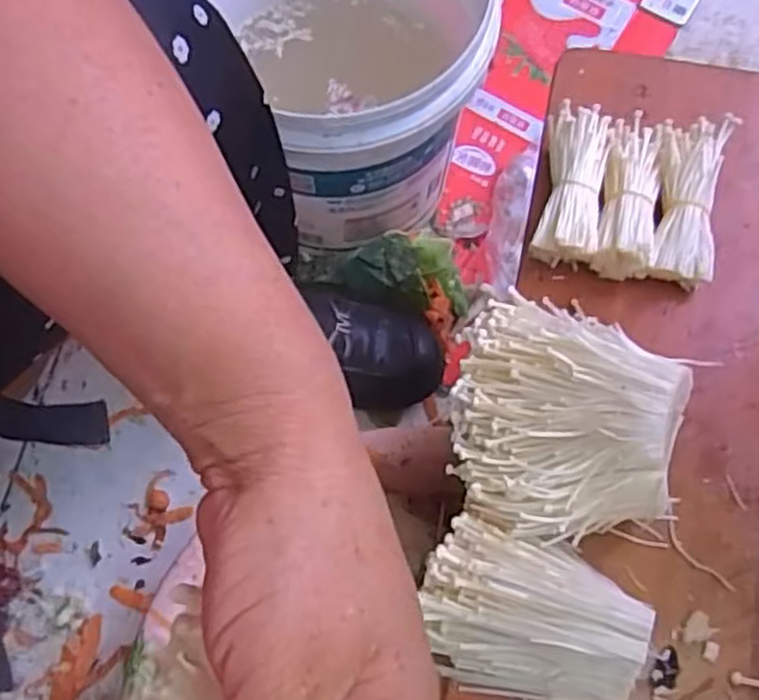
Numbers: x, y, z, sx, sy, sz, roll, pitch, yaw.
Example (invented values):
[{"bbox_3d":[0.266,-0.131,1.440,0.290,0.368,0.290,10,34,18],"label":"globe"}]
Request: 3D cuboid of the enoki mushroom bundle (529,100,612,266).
[{"bbox_3d":[0.125,-0.107,0.505,0.038,0.036,0.103,11,72,3],"label":"enoki mushroom bundle"}]

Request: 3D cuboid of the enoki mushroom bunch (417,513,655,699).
[{"bbox_3d":[0.075,0.138,0.393,0.109,0.058,0.077,19,72,6],"label":"enoki mushroom bunch"}]

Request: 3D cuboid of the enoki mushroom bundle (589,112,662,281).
[{"bbox_3d":[0.160,-0.099,0.499,0.034,0.037,0.106,14,72,4],"label":"enoki mushroom bundle"}]

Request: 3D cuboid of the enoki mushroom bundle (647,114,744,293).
[{"bbox_3d":[0.196,-0.095,0.495,0.040,0.035,0.108,12,72,3],"label":"enoki mushroom bundle"}]

